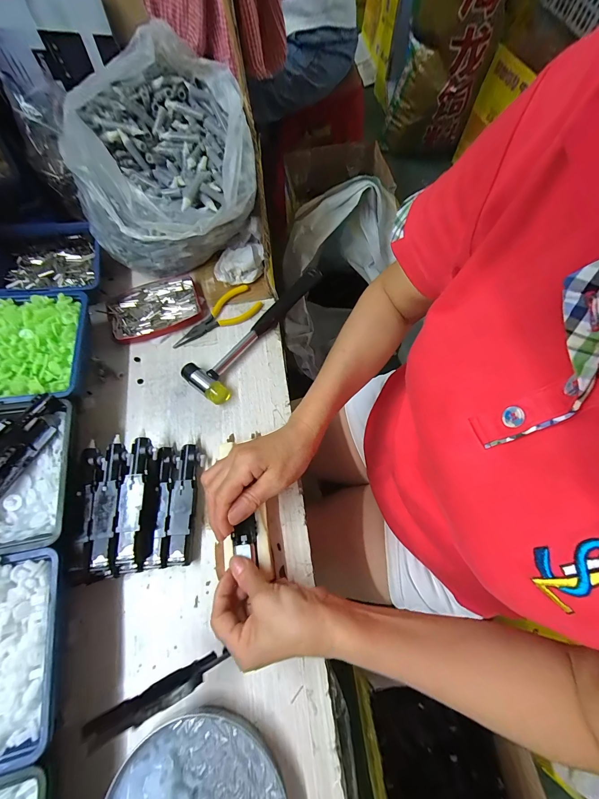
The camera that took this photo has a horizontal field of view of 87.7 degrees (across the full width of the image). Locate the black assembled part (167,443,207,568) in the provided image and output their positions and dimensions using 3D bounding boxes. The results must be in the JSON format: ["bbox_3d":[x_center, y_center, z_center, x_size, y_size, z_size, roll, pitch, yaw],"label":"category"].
[{"bbox_3d":[-0.121,0.108,0.332,0.028,0.020,0.117,0,68,1],"label":"black assembled part"}]

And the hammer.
[{"bbox_3d":[-0.054,-0.097,0.415,0.061,0.022,0.231,33,72,13],"label":"hammer"}]

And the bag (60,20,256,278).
[{"bbox_3d":[-0.161,-0.285,0.406,0.214,0.169,0.206,4,68,3],"label":"bag"}]

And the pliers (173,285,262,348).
[{"bbox_3d":[-0.113,-0.109,0.421,0.126,0.013,0.047,-35,72,-12],"label":"pliers"}]

